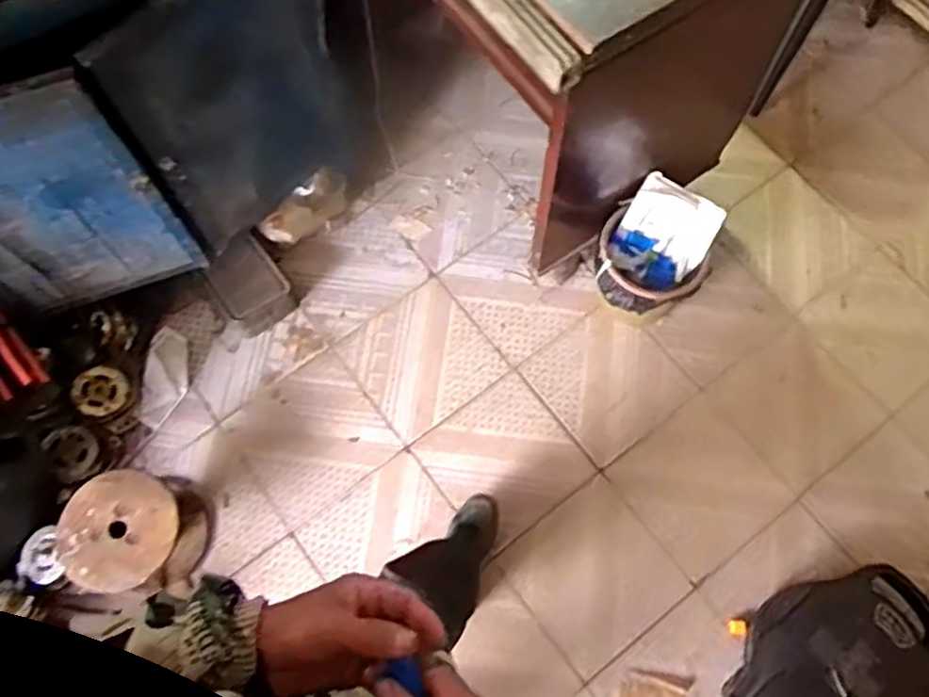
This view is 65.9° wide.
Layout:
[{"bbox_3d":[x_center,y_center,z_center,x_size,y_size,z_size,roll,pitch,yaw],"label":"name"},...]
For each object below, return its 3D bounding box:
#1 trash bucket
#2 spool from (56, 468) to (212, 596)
[{"bbox_3d":[0.375,-0.169,1.472,0.203,0.221,0.241,34,74,12],"label":"trash bucket"},{"bbox_3d":[-0.614,0.337,1.362,0.221,0.147,0.204,14,71,6],"label":"spool"}]

